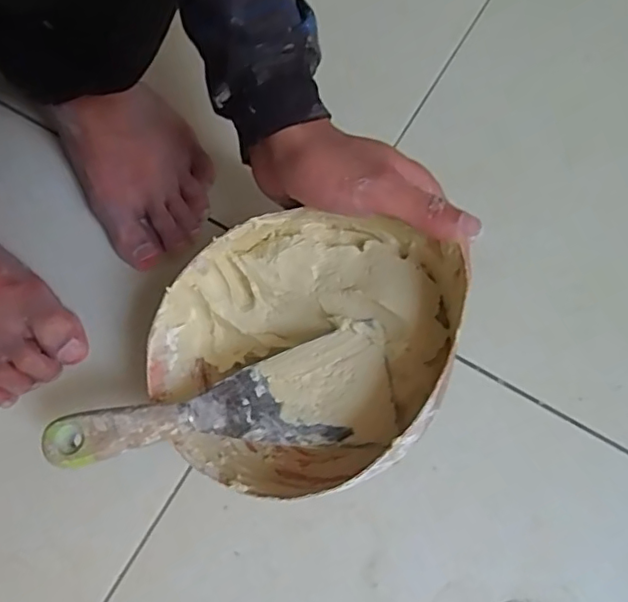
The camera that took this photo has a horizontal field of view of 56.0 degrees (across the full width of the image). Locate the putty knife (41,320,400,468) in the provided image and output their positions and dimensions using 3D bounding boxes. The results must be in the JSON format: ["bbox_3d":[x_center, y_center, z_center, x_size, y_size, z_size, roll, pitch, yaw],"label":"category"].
[{"bbox_3d":[-0.054,0.062,0.340,0.197,0.016,0.064,-9,74,-6],"label":"putty knife"}]

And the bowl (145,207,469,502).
[{"bbox_3d":[0.000,0.032,0.364,0.187,0.100,0.187,-3,79,17],"label":"bowl"}]

